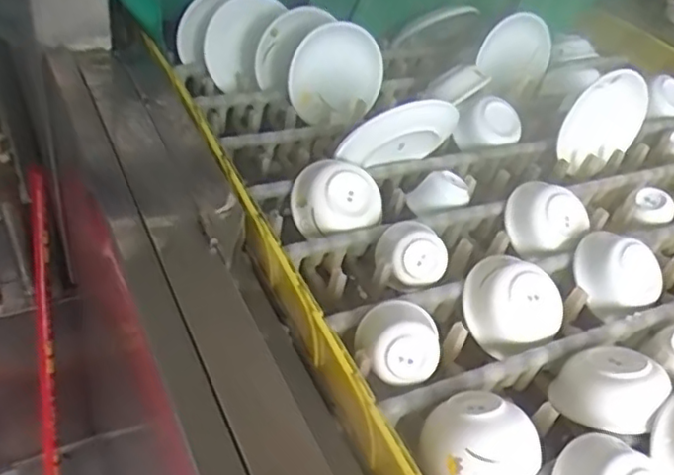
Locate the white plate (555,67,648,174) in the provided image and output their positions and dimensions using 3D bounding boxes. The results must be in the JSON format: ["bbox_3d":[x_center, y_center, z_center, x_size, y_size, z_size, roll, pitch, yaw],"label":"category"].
[{"bbox_3d":[0.389,-0.169,0.962,0.151,0.142,0.017,-13,34,-15],"label":"white plate"}]

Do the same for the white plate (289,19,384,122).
[{"bbox_3d":[0.001,-0.235,0.938,0.142,0.135,0.032,-15,35,-15],"label":"white plate"}]

